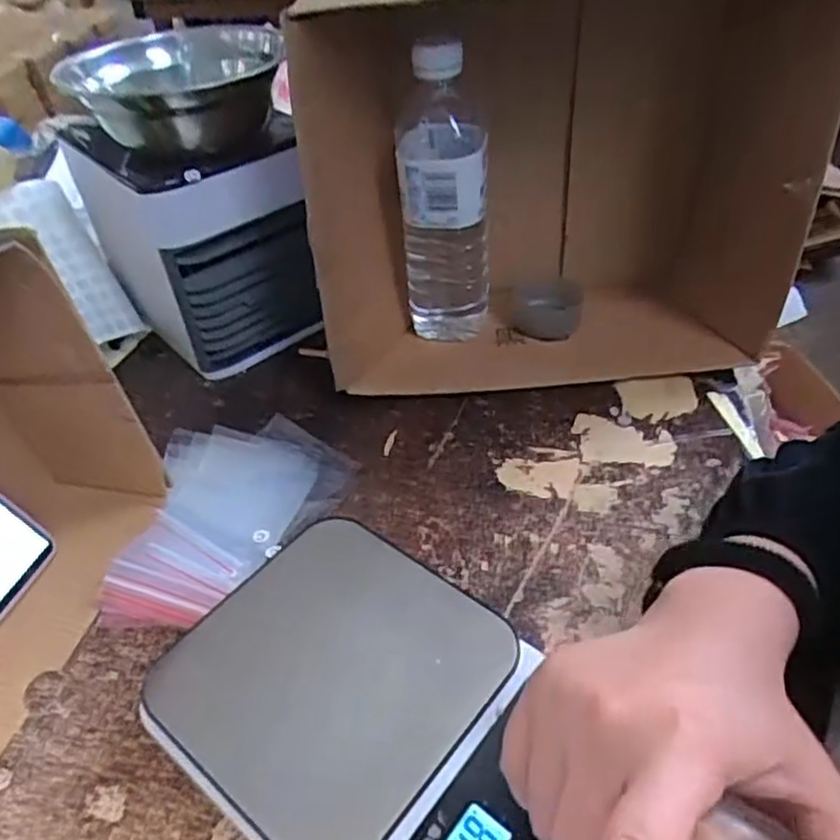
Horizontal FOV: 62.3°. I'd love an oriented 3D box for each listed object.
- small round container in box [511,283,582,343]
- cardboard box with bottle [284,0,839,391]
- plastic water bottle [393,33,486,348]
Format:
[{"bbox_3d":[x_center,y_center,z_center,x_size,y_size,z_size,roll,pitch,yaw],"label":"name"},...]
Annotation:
[{"bbox_3d":[0.104,-0.091,0.568,0.055,0.019,0.059,-2,43,2],"label":"small round container in box"},{"bbox_3d":[0.088,-0.172,0.493,0.316,0.255,0.160,-4,43,0],"label":"cardboard box with bottle"},{"bbox_3d":[0.018,-0.158,0.506,0.062,0.215,0.064,-1,43,3],"label":"plastic water bottle"}]

